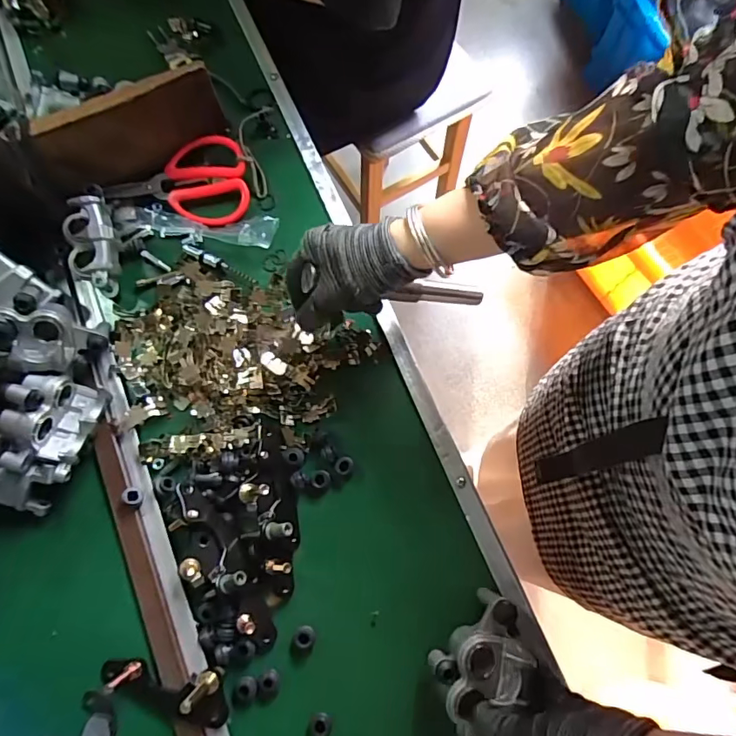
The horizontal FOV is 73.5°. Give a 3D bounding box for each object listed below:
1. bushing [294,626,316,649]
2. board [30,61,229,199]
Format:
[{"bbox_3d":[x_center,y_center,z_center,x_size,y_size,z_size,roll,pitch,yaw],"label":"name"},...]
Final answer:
[{"bbox_3d":[-0.053,0.227,0.416,0.017,0.010,0.018,0,74,-1],"label":"bushing"},{"bbox_3d":[-0.230,-0.231,0.491,0.174,0.089,0.019,-27,68,-5],"label":"board"}]

